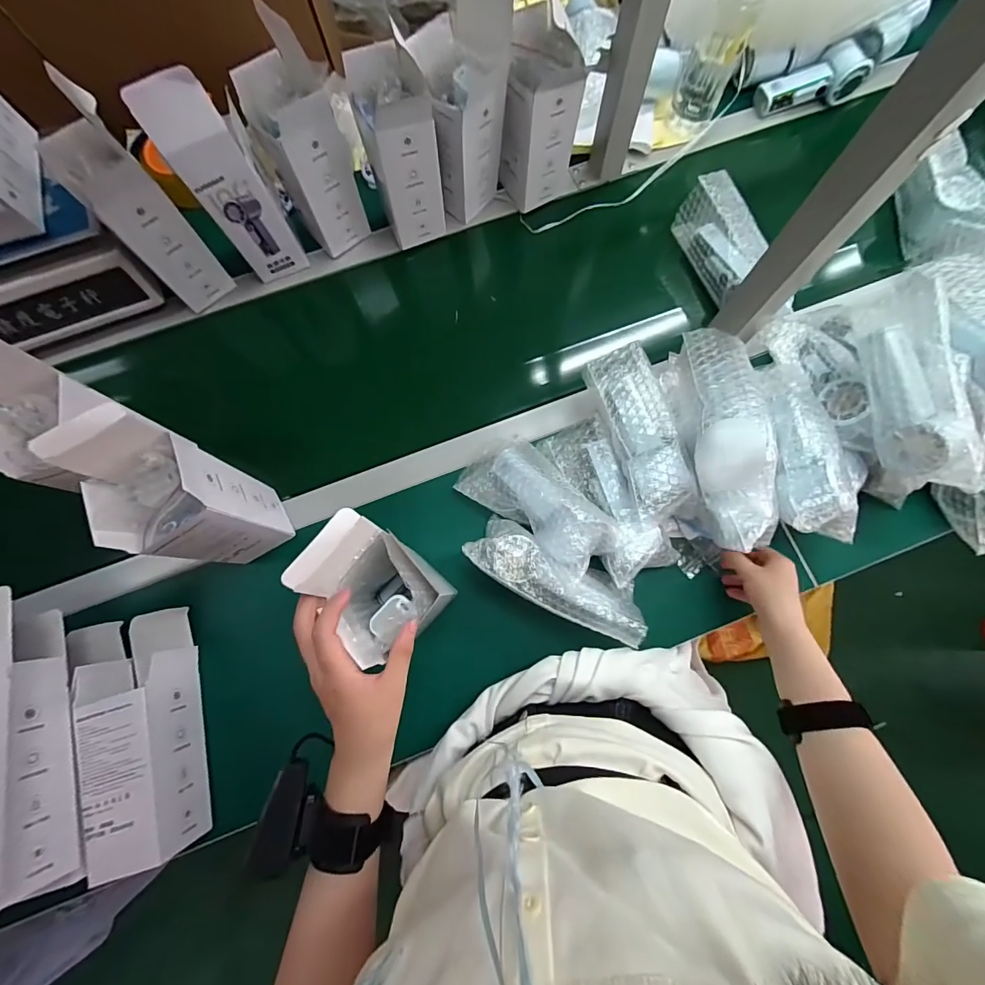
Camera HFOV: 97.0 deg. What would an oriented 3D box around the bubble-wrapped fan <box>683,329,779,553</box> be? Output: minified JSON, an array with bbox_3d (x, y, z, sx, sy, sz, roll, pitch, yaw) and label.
[{"bbox_3d":[0.256,-0.066,0.466,0.083,0.068,0.245,-2,80,0],"label":"bubble-wrapped fan"}]

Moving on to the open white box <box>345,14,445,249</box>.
[{"bbox_3d":[-0.115,-0.426,0.552,0.082,0.181,0.097,-18,79,-3],"label":"open white box"}]

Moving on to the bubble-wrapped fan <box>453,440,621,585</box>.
[{"bbox_3d":[0.053,0.009,0.505,0.104,0.054,0.191,-44,62,-8],"label":"bubble-wrapped fan"}]

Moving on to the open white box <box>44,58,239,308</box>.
[{"bbox_3d":[-0.414,-0.328,0.520,0.079,0.211,0.077,-40,81,-7],"label":"open white box"}]

